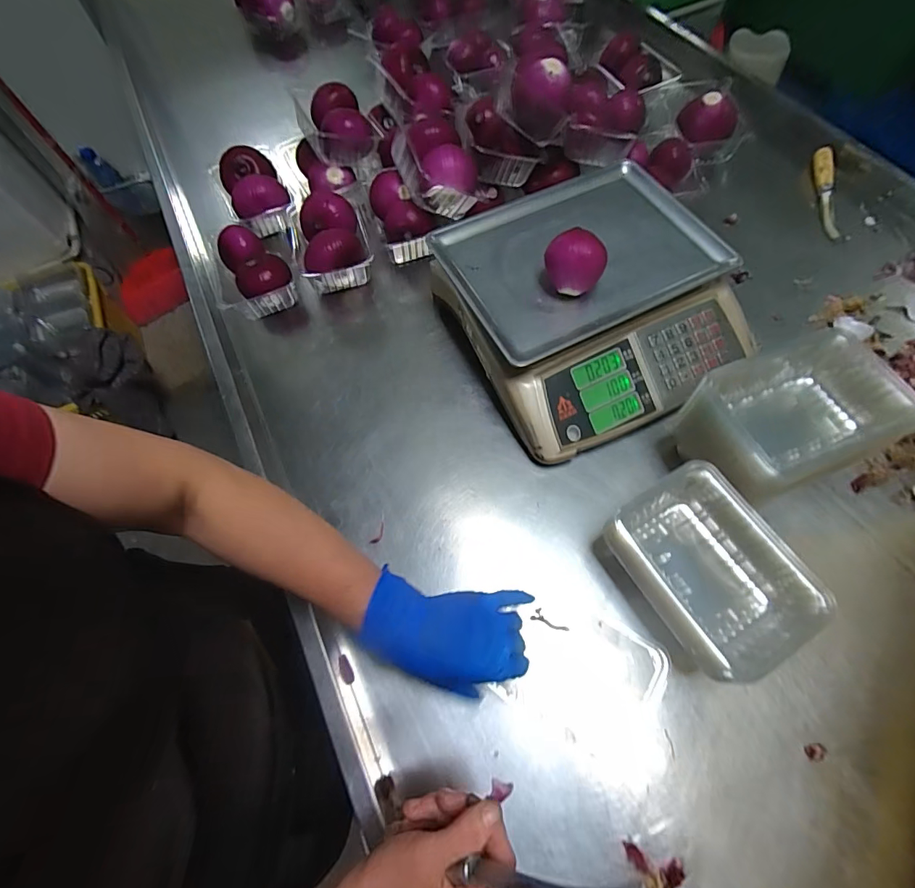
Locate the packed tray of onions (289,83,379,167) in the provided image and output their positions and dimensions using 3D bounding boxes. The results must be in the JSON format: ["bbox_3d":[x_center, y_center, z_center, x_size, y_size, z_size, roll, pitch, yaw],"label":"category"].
[{"bbox_3d":[-0.224,-0.595,0.841,0.107,0.080,0.195,-30,68,-10],"label":"packed tray of onions"}]

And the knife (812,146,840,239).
[{"bbox_3d":[0.664,-0.456,0.810,0.039,0.037,0.217,11,67,8],"label":"knife"}]

